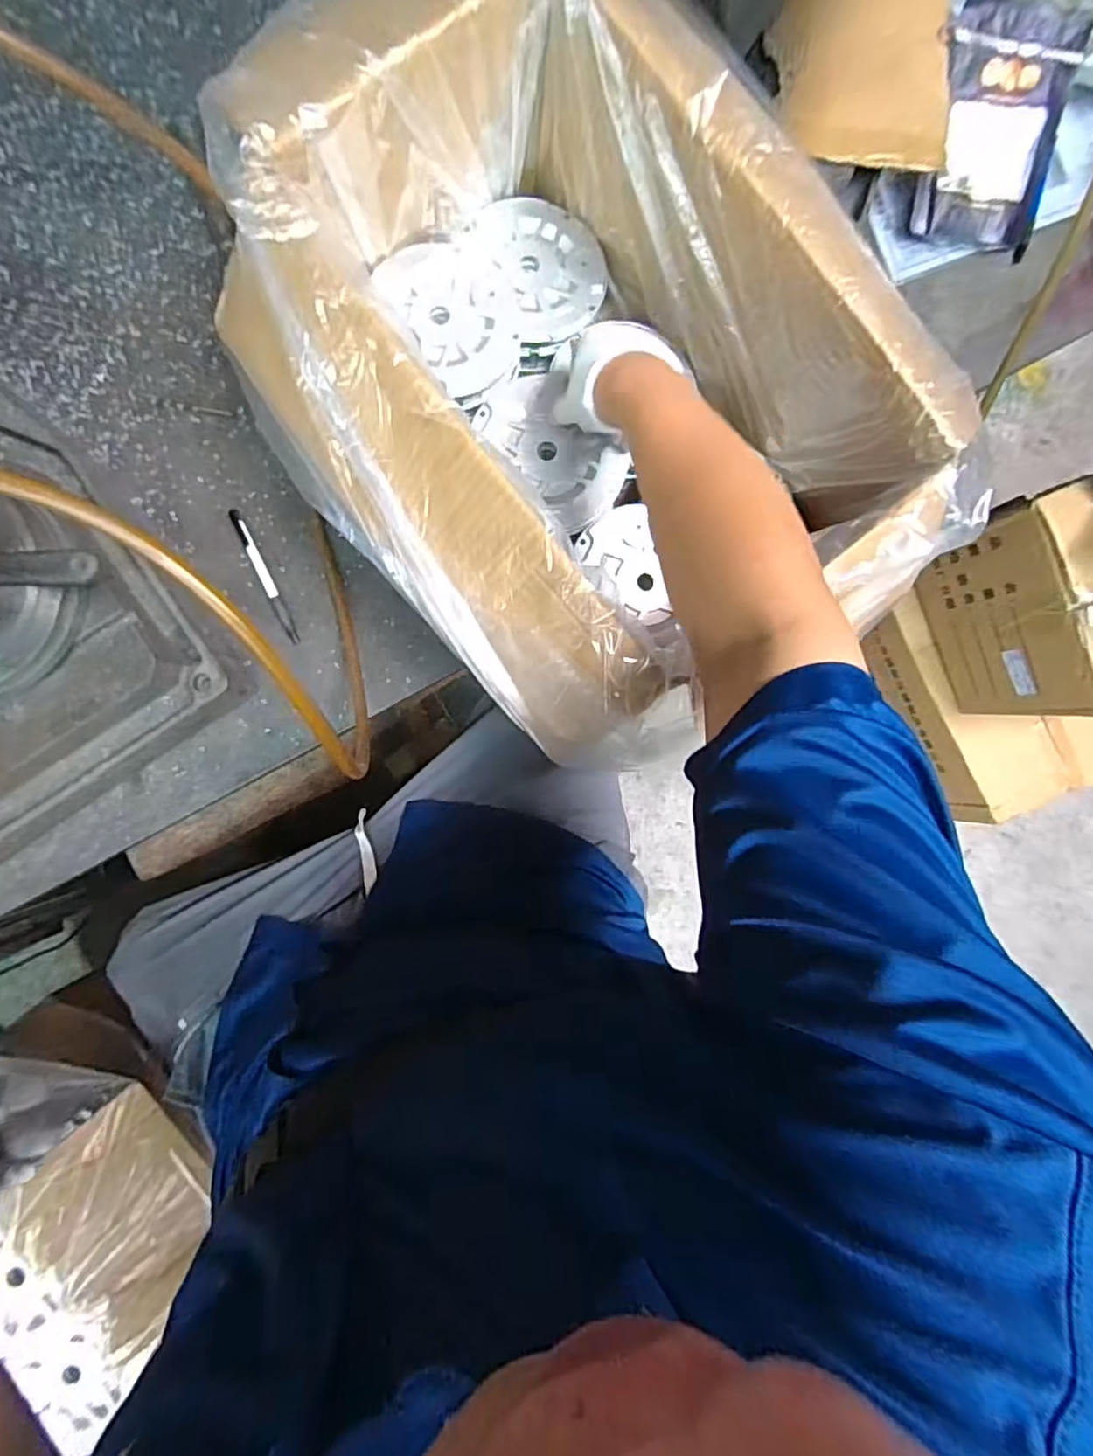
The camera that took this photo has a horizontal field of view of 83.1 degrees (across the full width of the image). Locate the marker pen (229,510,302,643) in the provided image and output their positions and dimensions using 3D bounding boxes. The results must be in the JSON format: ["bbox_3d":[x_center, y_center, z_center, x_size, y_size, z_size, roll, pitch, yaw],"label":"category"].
[{"bbox_3d":[-0.276,-0.148,0.605,0.012,0.006,0.141,-26,91,-3],"label":"marker pen"}]

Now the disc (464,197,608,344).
[{"bbox_3d":[-0.012,-0.414,0.554,0.123,0.013,0.134,2,80,-9],"label":"disc"}]

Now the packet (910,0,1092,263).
[{"bbox_3d":[0.440,-0.588,0.610,0.141,0.048,0.191,-1,112,-7],"label":"packet"}]

